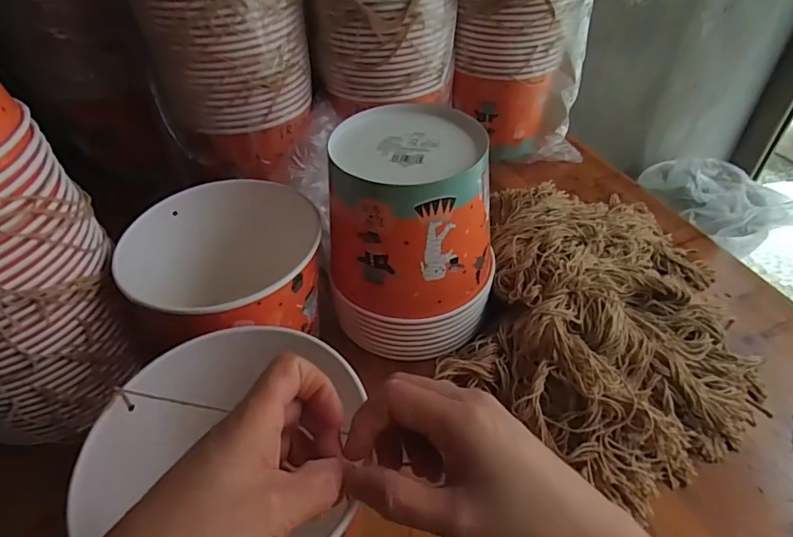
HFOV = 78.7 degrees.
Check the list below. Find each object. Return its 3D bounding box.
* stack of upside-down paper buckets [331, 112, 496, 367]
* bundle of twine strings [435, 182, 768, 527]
[{"bbox_3d":[0.017,-0.030,0.445,0.139,0.180,0.137,6,44,8],"label":"stack of upside-down paper buckets"},{"bbox_3d":[0.200,0.046,0.457,0.267,0.077,0.345,14,46,16],"label":"bundle of twine strings"}]

